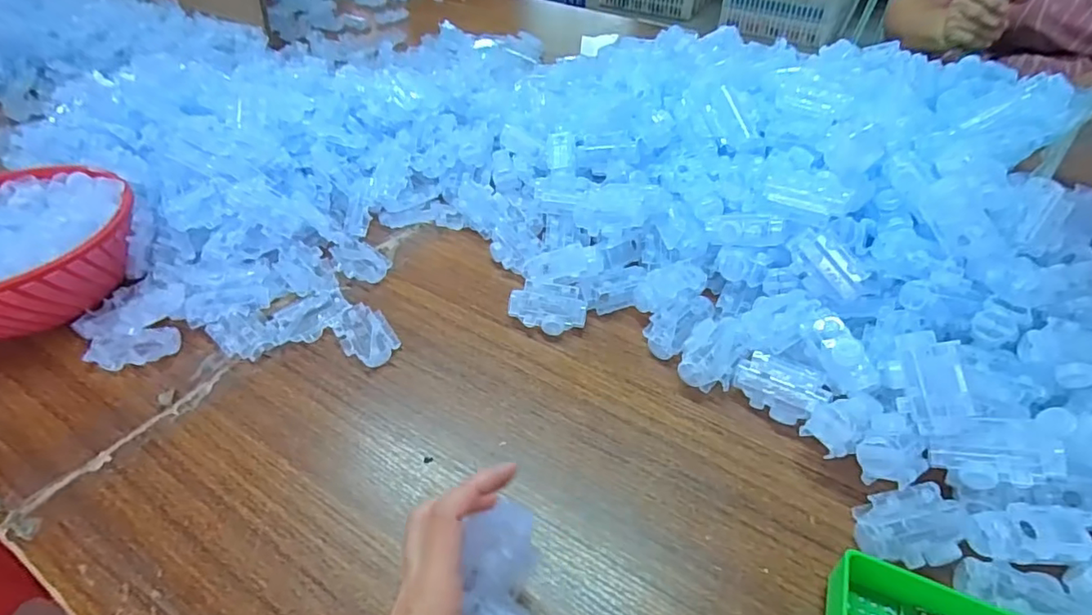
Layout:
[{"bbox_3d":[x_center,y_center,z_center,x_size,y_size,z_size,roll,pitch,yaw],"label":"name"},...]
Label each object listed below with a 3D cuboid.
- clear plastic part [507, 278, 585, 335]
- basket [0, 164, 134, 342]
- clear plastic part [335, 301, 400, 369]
[{"bbox_3d":[0.002,0.001,0.498,0.066,0.024,0.046,14,46,14],"label":"clear plastic part"},{"bbox_3d":[-0.491,-0.052,0.506,0.209,0.076,0.195,24,48,22],"label":"basket"},{"bbox_3d":[-0.158,0.025,0.483,0.043,0.012,0.068,-25,49,-23],"label":"clear plastic part"}]

